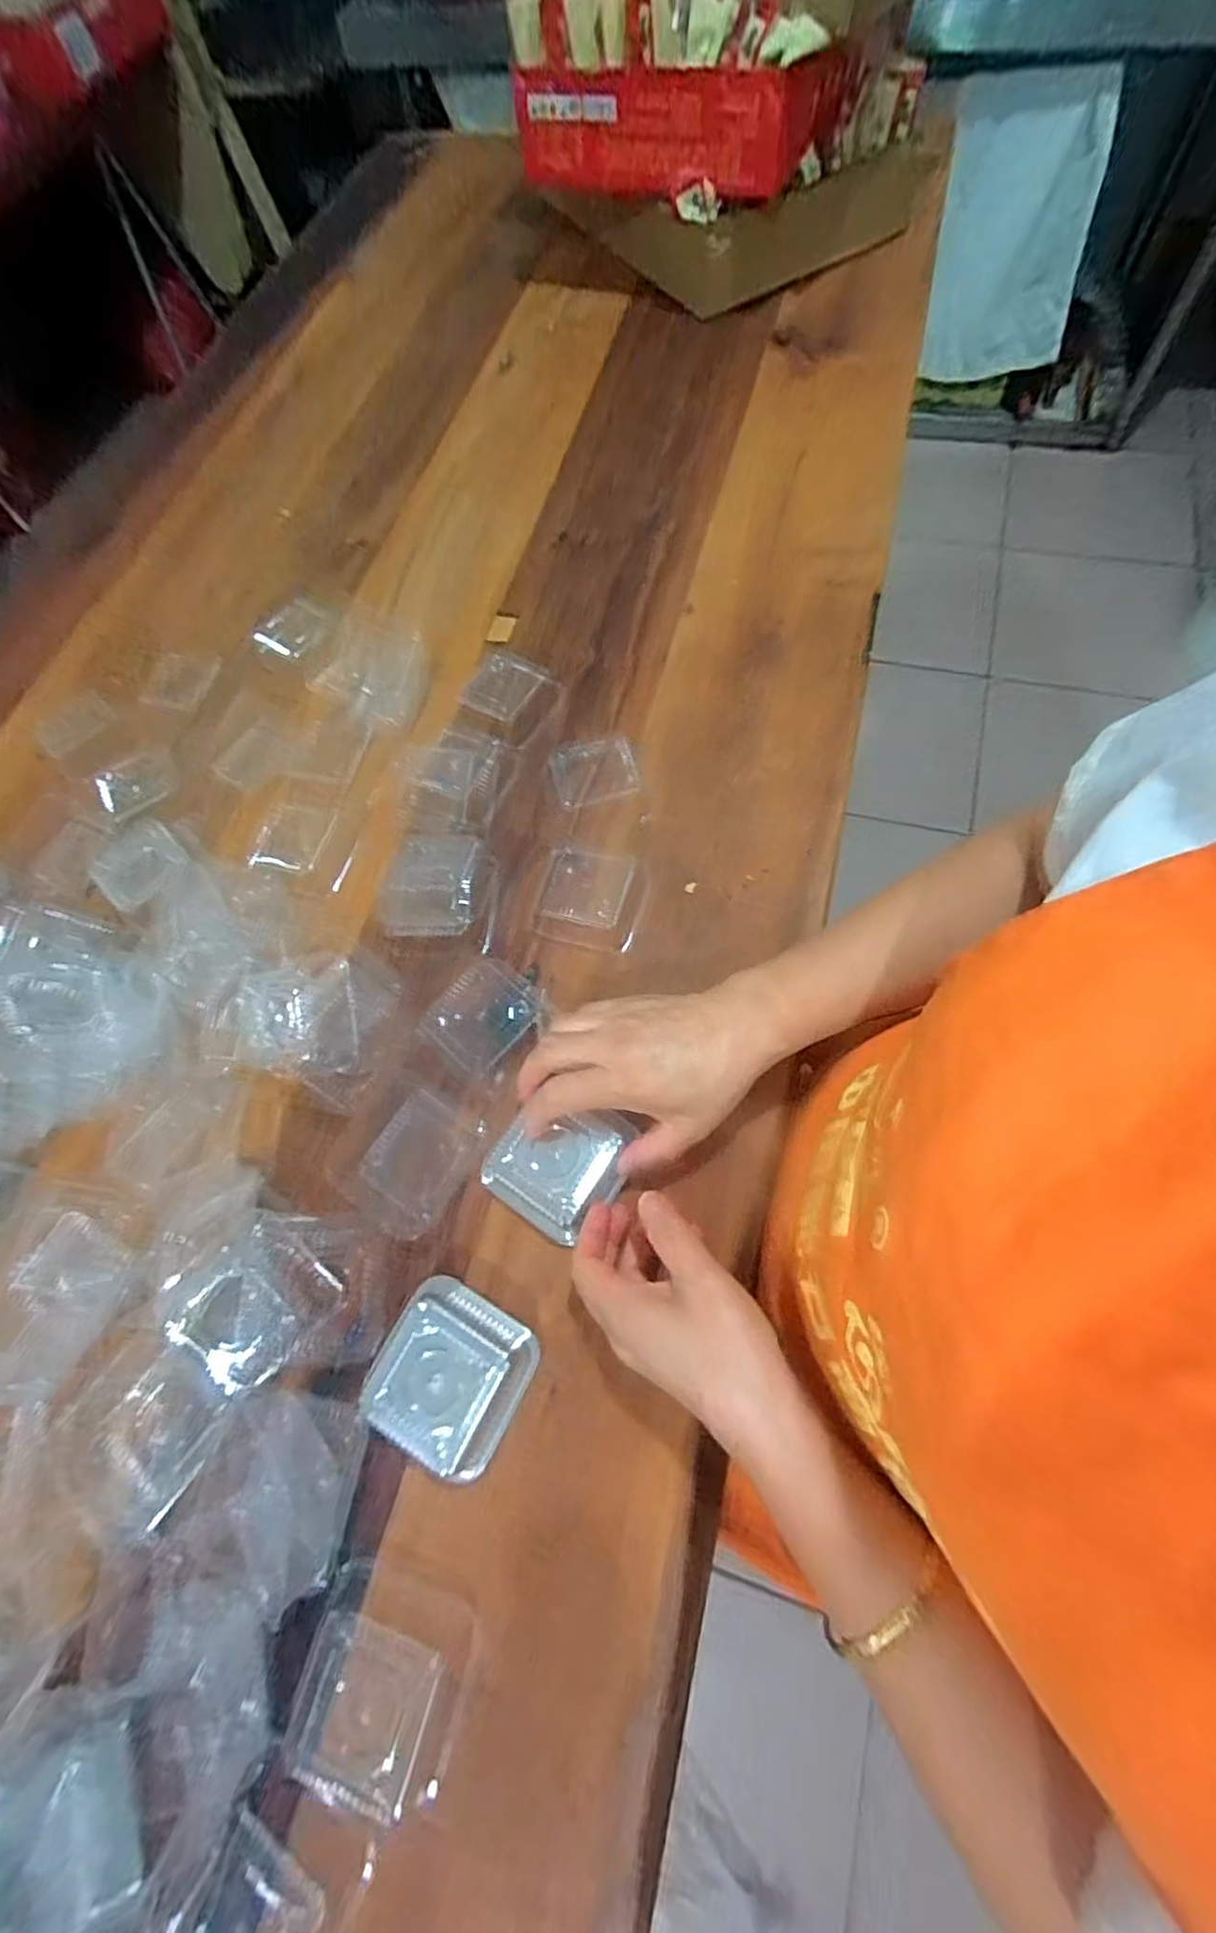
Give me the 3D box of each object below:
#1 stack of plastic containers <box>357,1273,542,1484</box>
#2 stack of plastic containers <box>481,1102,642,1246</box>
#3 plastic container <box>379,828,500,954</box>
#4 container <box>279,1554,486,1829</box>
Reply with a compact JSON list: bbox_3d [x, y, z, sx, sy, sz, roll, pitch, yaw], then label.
[{"bbox_3d":[-0.091,0.235,0.379,0.085,0.031,0.079,28,73,14],"label":"stack of plastic containers"},{"bbox_3d":[-0.029,0.121,0.415,0.073,0.025,0.083,33,73,13],"label":"stack of plastic containers"},{"bbox_3d":[-0.131,-0.066,0.506,0.081,0.028,0.096,3,69,3],"label":"plastic container"},{"bbox_3d":[-0.117,0.371,0.333,0.080,0.034,0.090,13,70,10],"label":"container"}]

